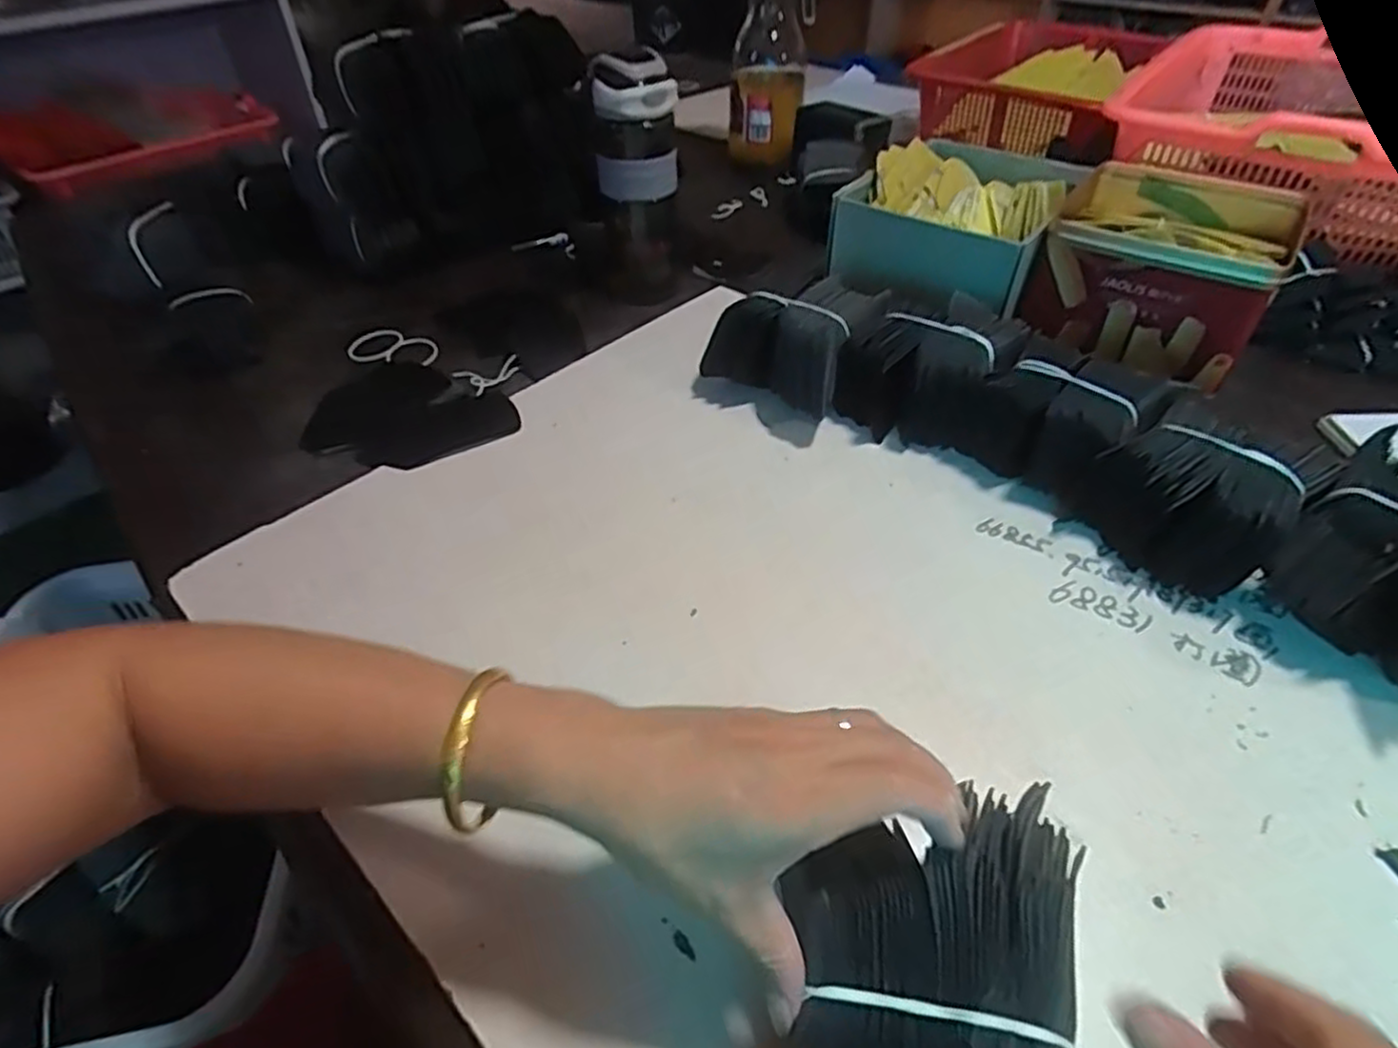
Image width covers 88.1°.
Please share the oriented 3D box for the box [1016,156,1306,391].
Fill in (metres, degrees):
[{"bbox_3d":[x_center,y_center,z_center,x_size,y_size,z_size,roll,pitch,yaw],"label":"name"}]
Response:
[{"bbox_3d":[0.432,-0.244,0.682,0.190,0.101,0.201,29,53,27],"label":"box"}]

